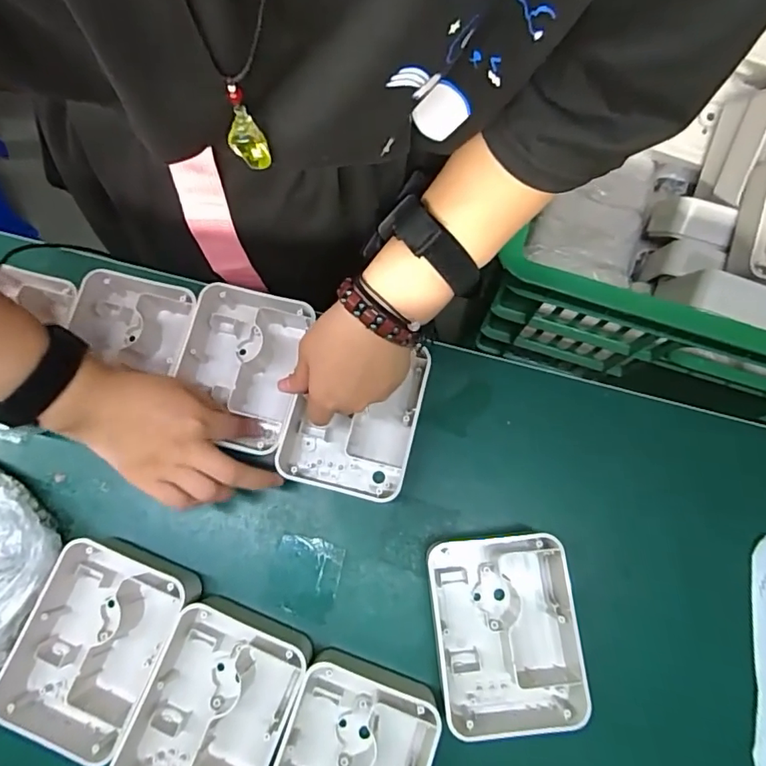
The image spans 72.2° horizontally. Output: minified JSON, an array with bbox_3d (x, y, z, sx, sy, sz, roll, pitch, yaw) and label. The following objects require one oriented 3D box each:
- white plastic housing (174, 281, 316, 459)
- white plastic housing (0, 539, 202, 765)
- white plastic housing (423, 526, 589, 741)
[{"bbox_3d":[-0.117,-0.011,0.435,0.094,0.047,0.130,12,76,5],"label":"white plastic housing"},{"bbox_3d":[-0.209,0.192,0.384,0.100,0.043,0.142,23,77,8],"label":"white plastic housing"},{"bbox_3d":[0.088,0.181,0.383,0.102,0.037,0.136,-7,75,0],"label":"white plastic housing"}]

